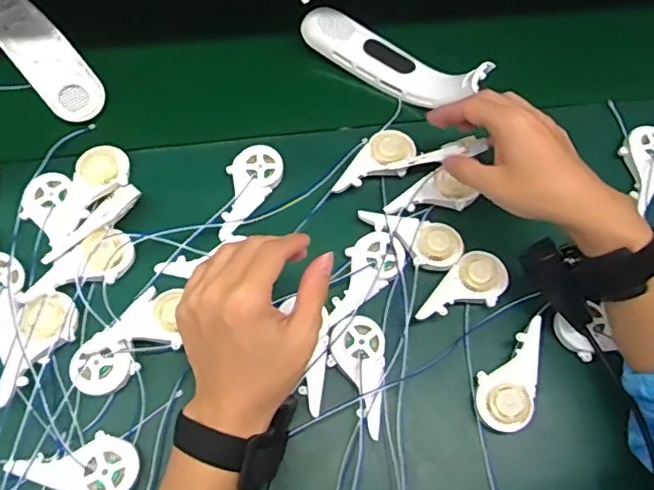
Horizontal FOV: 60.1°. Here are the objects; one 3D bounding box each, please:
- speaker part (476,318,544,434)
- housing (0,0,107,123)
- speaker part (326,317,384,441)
[{"bbox_3d":[0.146,0.102,0.453,0.045,0.018,0.089,11,66,2],"label":"speaker part"},{"bbox_3d":[-0.284,-0.191,0.556,0.053,0.024,0.166,-40,87,-18],"label":"housing"},{"bbox_3d":[0.023,0.102,0.450,0.043,0.014,0.089,4,66,-1],"label":"speaker part"}]

